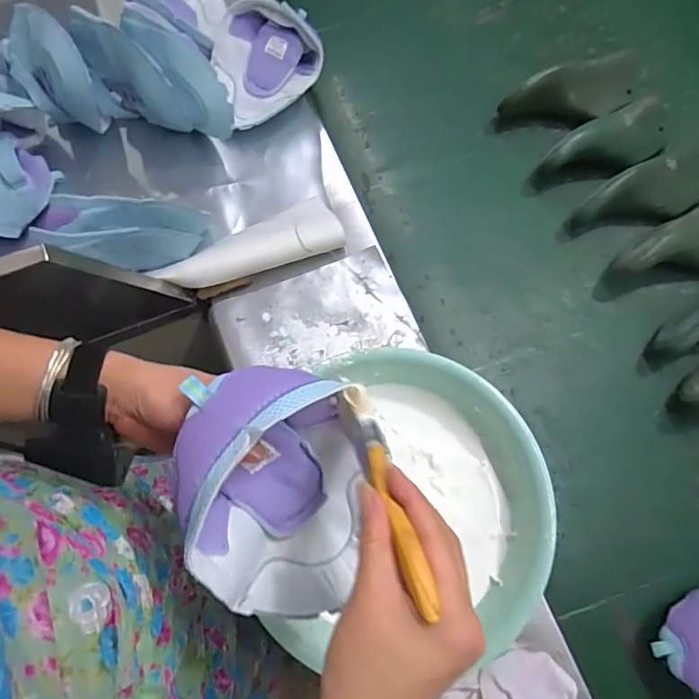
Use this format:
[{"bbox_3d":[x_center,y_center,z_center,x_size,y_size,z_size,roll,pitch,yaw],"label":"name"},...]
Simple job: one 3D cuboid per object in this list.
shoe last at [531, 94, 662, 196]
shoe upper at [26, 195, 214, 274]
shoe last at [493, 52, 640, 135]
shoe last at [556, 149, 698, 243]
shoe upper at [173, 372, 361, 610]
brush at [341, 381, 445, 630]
[{"bbox_3d":[0.357,-0.285,0.720,0.209,0.061,0.082,-25,74,-5],"label":"shoe last"},{"bbox_3d":[-0.254,-0.135,0.600,0.195,0.066,0.061,-5,69,-37],"label":"shoe upper"},{"bbox_3d":[0.322,-0.364,0.743,0.209,0.066,0.074,-19,73,-3],"label":"shoe last"},{"bbox_3d":[0.397,-0.208,0.693,0.226,0.066,0.087,-27,74,-6],"label":"shoe last"},{"bbox_3d":[-0.049,0.105,0.365,0.117,0.151,0.154,4,73,4],"label":"shoe upper"},{"bbox_3d":[0.021,0.077,0.296,0.015,0.009,0.147,-17,44,-3],"label":"brush"}]

